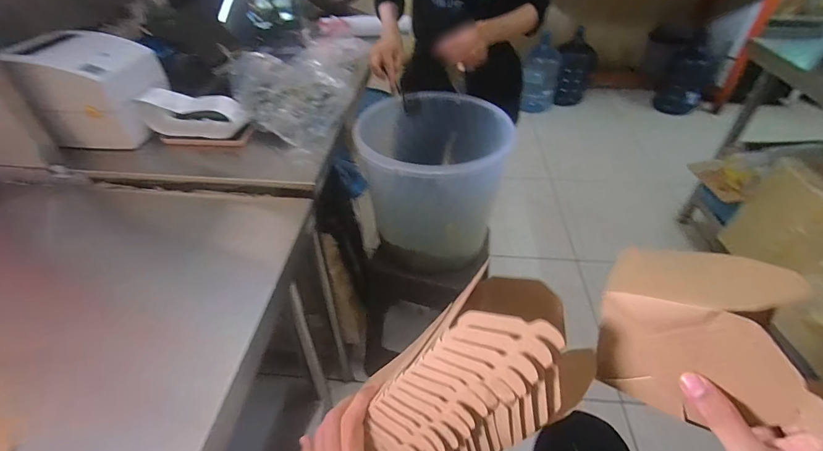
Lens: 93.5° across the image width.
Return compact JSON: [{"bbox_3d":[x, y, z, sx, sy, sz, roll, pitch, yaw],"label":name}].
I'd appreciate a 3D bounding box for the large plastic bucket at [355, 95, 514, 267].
[{"bbox_3d":[0.048,-0.128,0.964,0.318,0.310,0.347,0,42,0],"label":"large plastic bucket"}]

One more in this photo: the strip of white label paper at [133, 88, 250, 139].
[{"bbox_3d":[-0.431,-0.224,0.781,0.187,0.077,0.060,2,42,2],"label":"strip of white label paper"}]

